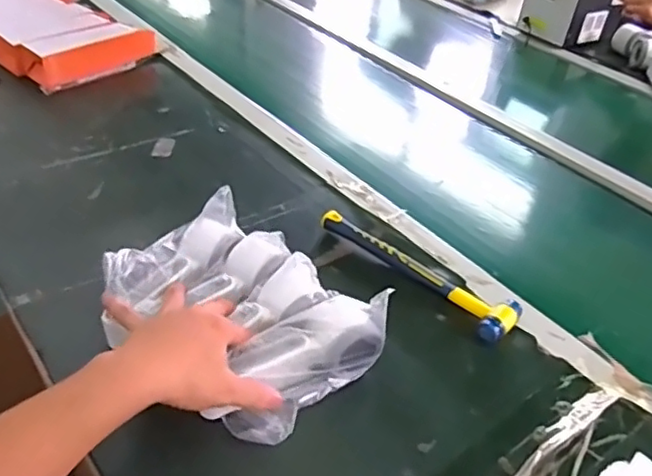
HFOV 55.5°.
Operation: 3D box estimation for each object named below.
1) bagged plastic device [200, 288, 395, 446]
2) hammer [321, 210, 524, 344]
[{"bbox_3d":[-0.026,0.101,0.532,0.154,0.086,0.073,-28,48,-33],"label":"bagged plastic device"},{"bbox_3d":[0.100,0.030,0.680,0.056,0.025,0.242,-29,49,-34],"label":"hammer"}]

